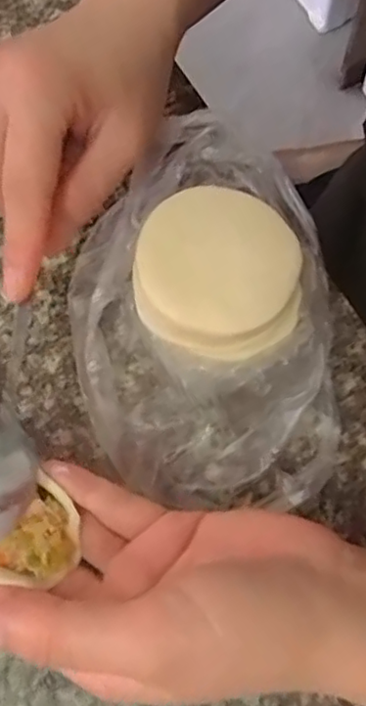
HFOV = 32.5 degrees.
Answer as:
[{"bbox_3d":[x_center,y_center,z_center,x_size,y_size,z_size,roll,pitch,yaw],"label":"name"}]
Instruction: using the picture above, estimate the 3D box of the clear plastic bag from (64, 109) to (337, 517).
[{"bbox_3d":[0.008,-0.020,0.285,0.115,0.049,0.167,-1,69,2],"label":"clear plastic bag"}]

